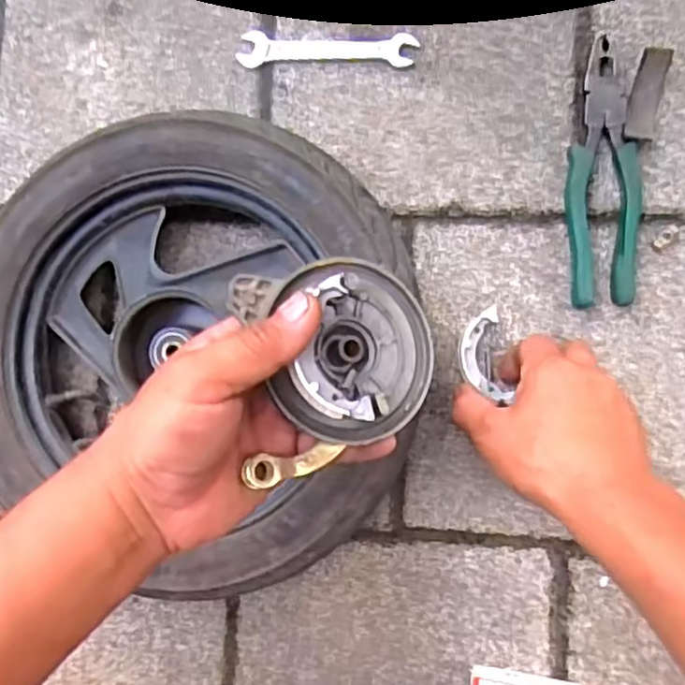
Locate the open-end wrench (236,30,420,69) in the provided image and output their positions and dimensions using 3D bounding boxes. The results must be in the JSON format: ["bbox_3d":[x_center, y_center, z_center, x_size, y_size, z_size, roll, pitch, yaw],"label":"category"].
[{"bbox_3d":[-0.014,-0.236,0.541,0.143,0.006,0.028,5,87,8],"label":"open-end wrench"}]

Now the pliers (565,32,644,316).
[{"bbox_3d":[0.192,-0.124,0.498,0.051,0.017,0.192,-3,86,8],"label":"pliers"}]

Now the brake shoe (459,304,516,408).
[{"bbox_3d":[0.104,0.010,0.497,0.033,0.018,0.068,-7,90,8],"label":"brake shoe"}]

